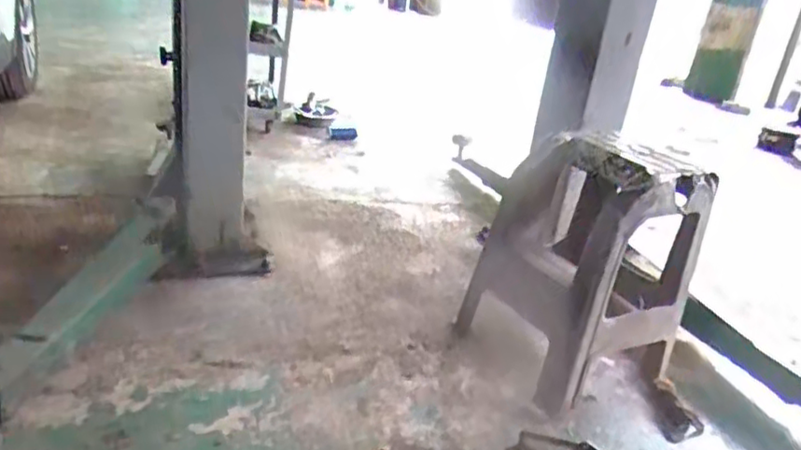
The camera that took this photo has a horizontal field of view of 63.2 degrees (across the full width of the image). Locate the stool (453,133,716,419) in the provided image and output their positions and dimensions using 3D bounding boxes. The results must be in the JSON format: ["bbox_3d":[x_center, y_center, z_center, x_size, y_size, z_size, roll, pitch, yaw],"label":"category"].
[{"bbox_3d":[0.457,0.090,1.722,0.410,0.587,0.487,-14,32,-39],"label":"stool"}]

